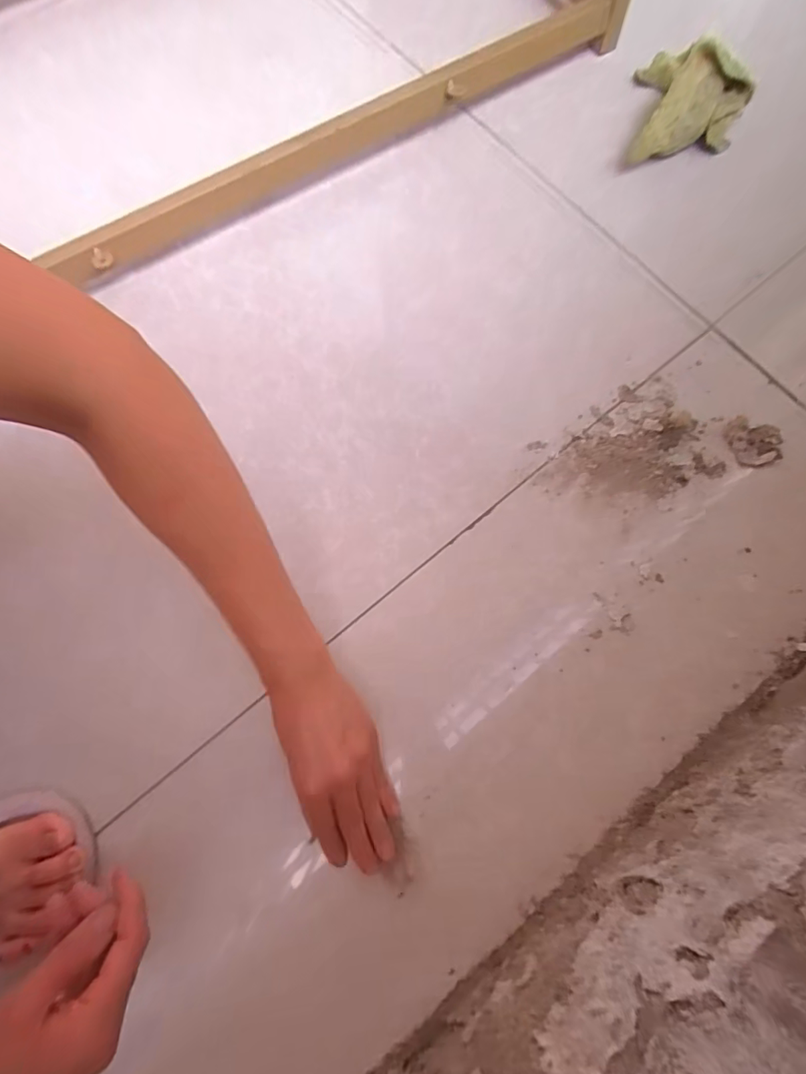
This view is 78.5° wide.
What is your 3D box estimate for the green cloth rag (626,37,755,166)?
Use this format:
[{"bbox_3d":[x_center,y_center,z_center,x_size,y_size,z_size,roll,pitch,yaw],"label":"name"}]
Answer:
[{"bbox_3d":[0.299,-0.447,0.513,0.111,0.058,0.146,13,76,4],"label":"green cloth rag"}]

